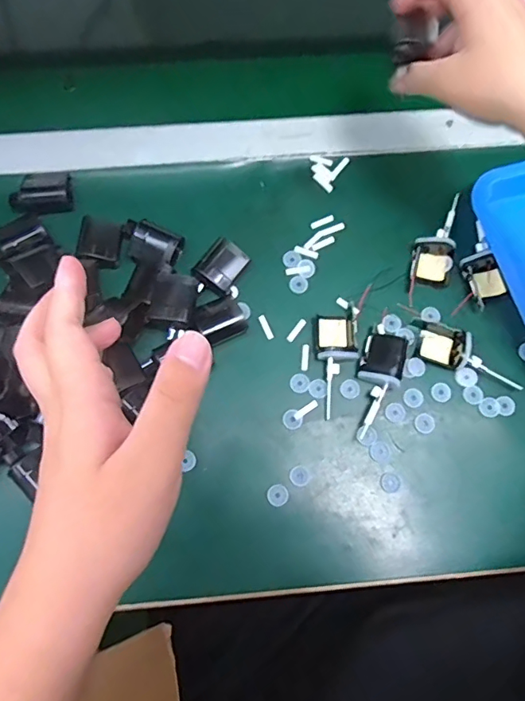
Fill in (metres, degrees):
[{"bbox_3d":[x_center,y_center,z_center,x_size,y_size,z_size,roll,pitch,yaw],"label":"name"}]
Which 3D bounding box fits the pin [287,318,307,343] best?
[{"bbox_3d":[0.032,-0.019,0.447,0.007,0.004,0.025,35,77,7],"label":"pin"}]

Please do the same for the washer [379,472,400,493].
[{"bbox_3d":[0.108,0.111,0.412,0.016,0.004,0.016,0,75,-1],"label":"washer"}]

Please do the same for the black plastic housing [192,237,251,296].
[{"bbox_3d":[-0.038,-0.076,0.451,0.035,0.023,0.048,36,77,8],"label":"black plastic housing"}]

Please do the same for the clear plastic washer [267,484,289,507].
[{"bbox_3d":[0.013,0.121,0.407,0.017,0.004,0.017,0,75,-1],"label":"clear plastic washer"}]

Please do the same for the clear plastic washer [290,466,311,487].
[{"bbox_3d":[0.032,0.105,0.408,0.016,0.004,0.016,0,75,-1],"label":"clear plastic washer"}]

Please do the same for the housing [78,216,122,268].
[{"bbox_3d":[-0.149,-0.100,0.449,0.035,0.014,0.044,3,75,-1],"label":"housing"}]

